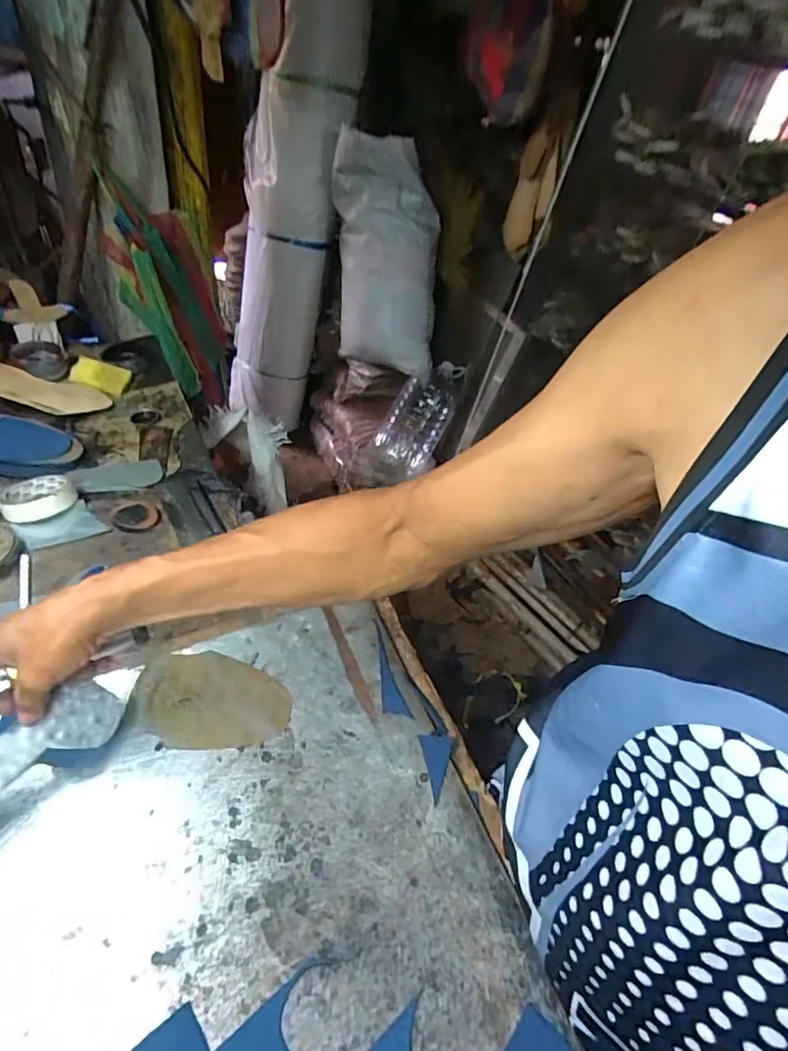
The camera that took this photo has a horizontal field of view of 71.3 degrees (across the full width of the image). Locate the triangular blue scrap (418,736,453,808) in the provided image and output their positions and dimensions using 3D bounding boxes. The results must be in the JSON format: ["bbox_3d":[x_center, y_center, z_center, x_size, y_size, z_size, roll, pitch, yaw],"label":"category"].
[{"bbox_3d":[0.038,0.210,0.480,0.029,0.006,0.055,2,45,-5],"label":"triangular blue scrap"}]

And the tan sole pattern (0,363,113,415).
[{"bbox_3d":[-0.576,-0.215,0.840,0.248,0.017,0.086,13,38,-19],"label":"tan sole pattern"}]

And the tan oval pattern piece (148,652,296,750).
[{"bbox_3d":[-0.162,0.161,0.511,0.128,0.007,0.089,3,44,-4],"label":"tan oval pattern piece"}]

